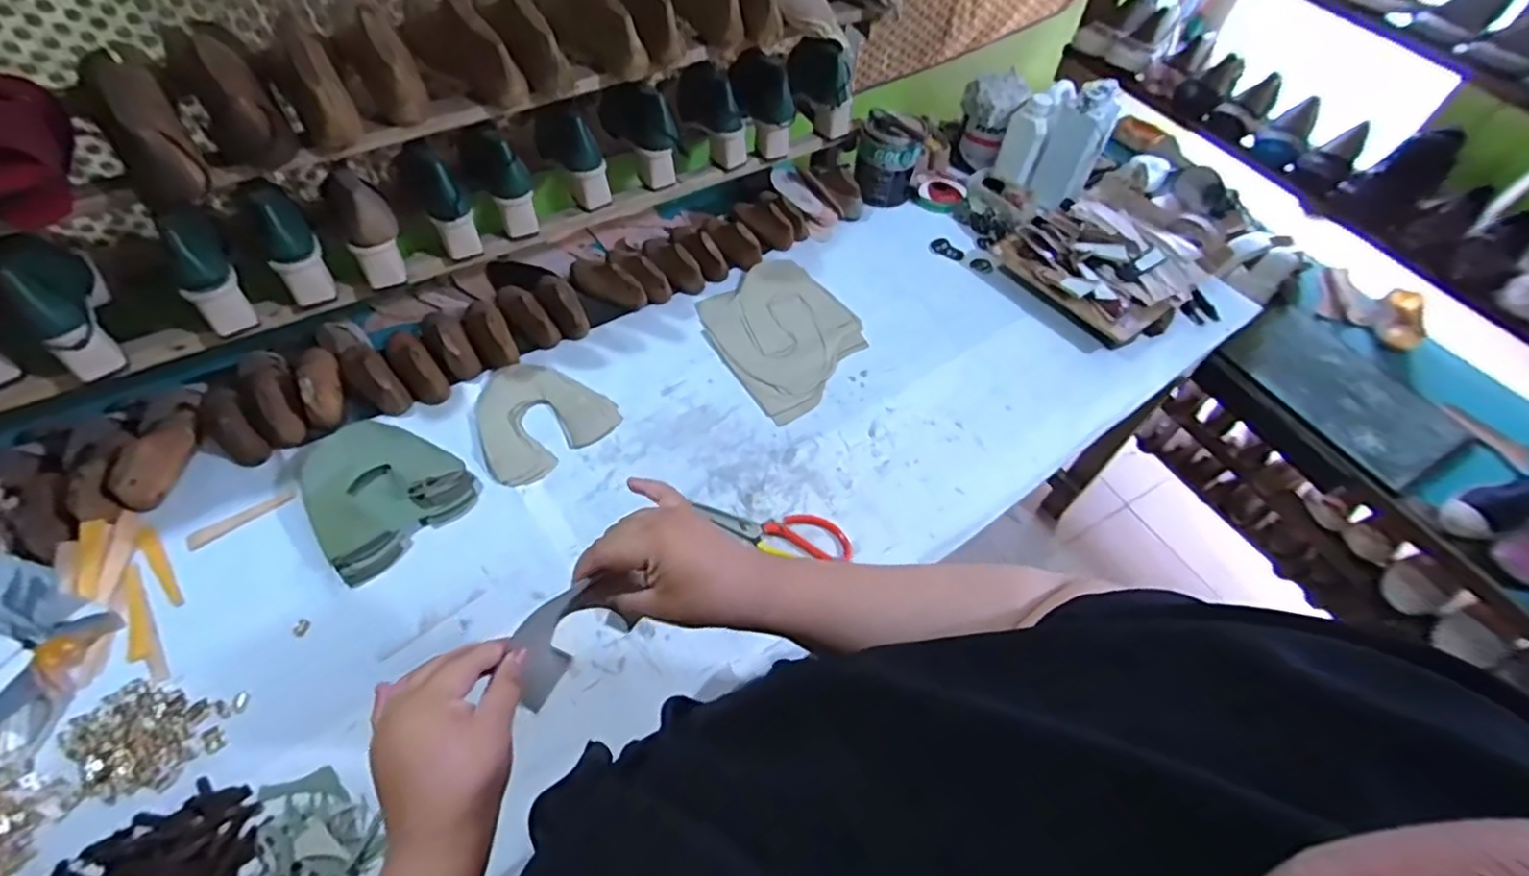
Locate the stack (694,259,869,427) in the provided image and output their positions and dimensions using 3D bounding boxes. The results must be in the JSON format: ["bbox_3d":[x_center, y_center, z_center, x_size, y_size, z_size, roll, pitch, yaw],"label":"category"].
[{"bbox_3d":[0.031,-0.163,1.013,0.220,0.013,0.257,-30,63,-23],"label":"stack"}]

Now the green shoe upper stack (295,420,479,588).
[{"bbox_3d":[-0.467,0.056,0.805,0.184,0.030,0.167,39,61,20],"label":"green shoe upper stack"}]

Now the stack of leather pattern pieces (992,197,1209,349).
[{"bbox_3d":[0.560,-0.293,1.099,0.281,0.086,0.260,-33,65,-24],"label":"stack of leather pattern pieces"}]

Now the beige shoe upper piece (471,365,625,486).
[{"bbox_3d":[-0.312,-0.034,0.897,0.172,0.007,0.177,-37,66,-26],"label":"beige shoe upper piece"}]

